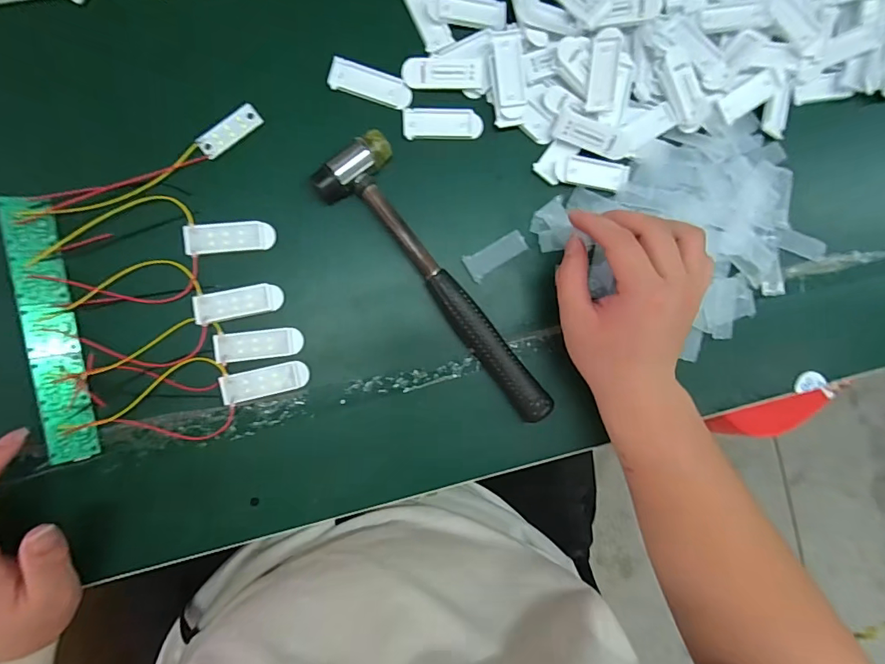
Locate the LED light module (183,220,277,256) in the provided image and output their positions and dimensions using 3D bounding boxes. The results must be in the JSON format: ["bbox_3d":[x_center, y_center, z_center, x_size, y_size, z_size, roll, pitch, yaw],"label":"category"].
[{"bbox_3d":[-0.149,-0.067,0.323,0.059,0.006,0.022,-6,90,-6],"label":"LED light module"}]

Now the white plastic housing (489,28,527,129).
[{"bbox_3d":[0.048,-0.186,0.335,0.026,0.012,0.066,-7,90,-6],"label":"white plastic housing"}]

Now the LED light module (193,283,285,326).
[{"bbox_3d":[-0.143,-0.020,0.323,0.058,0.009,0.021,-13,91,-6],"label":"LED light module"}]

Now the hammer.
[{"bbox_3d":[0.003,-0.031,0.333,0.055,0.020,0.231,-38,95,-4],"label":"hammer"}]

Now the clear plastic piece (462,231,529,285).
[{"bbox_3d":[0.041,-0.057,0.344,0.049,0.004,0.021,-28,85,-7],"label":"clear plastic piece"}]

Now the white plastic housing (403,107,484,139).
[{"bbox_3d":[0.001,-0.155,0.338,0.058,0.004,0.021,-4,90,-6],"label":"white plastic housing"}]

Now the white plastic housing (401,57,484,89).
[{"bbox_3d":[0.000,-0.188,0.333,0.056,0.009,0.019,2,90,-6],"label":"white plastic housing"}]

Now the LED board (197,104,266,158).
[{"bbox_3d":[-0.150,-0.142,0.323,0.046,0.004,0.016,-39,94,-5],"label":"LED board"}]

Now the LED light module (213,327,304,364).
[{"bbox_3d":[-0.129,0.009,0.325,0.058,0.007,0.021,-7,90,-6],"label":"LED light module"}]

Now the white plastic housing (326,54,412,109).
[{"bbox_3d":[-0.052,-0.180,0.334,0.059,0.006,0.021,14,88,-6],"label":"white plastic housing"}]

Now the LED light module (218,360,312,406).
[{"bbox_3d":[-0.125,0.036,0.325,0.058,0.006,0.020,-12,91,-6],"label":"LED light module"}]

